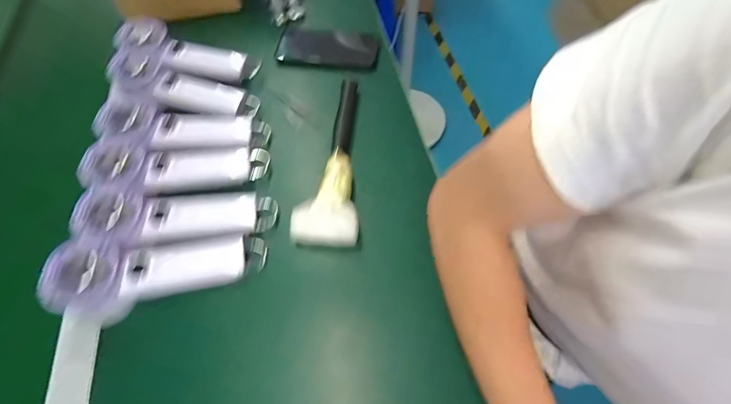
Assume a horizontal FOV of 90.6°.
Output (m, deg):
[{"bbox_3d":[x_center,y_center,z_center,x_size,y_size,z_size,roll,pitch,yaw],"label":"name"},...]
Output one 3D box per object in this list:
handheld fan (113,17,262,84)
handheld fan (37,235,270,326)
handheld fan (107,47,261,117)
[{"bbox_3d":[-0.256,-0.218,0.532,0.194,0.032,0.053,13,58,-14],"label":"handheld fan"},{"bbox_3d":[-0.205,0.068,0.368,0.198,0.029,0.071,-7,57,-21],"label":"handheld fan"},{"bbox_3d":[-0.243,-0.157,0.498,0.188,0.032,0.060,16,59,-9],"label":"handheld fan"}]

